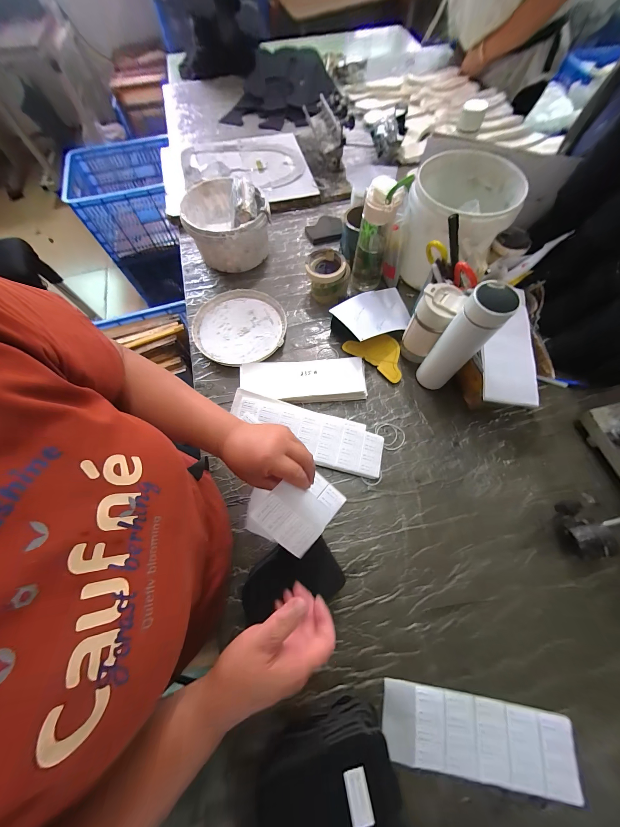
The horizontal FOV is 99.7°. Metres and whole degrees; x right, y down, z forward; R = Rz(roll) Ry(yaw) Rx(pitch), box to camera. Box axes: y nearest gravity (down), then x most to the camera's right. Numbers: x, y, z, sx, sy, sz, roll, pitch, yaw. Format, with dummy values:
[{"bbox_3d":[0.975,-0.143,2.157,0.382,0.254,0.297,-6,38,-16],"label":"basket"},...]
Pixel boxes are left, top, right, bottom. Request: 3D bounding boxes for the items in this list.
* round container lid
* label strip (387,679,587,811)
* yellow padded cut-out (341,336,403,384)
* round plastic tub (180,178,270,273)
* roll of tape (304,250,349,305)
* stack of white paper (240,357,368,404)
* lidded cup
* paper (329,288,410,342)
[{"bbox_3d":[-0.167,-0.206,0.624,0.209,0.018,0.206,0,68,0],"label":"round container lid"},{"bbox_3d":[0.227,0.444,0.358,0.248,0.017,0.080,8,68,3],"label":"label strip"},{"bbox_3d":[0.157,-0.140,0.596,0.143,0.020,0.086,37,72,14],"label":"yellow padded cut-out"},{"bbox_3d":[-0.214,-0.495,0.688,0.199,0.137,0.203,0,68,0],"label":"round plastic tub"},{"bbox_3d":[0.041,-0.329,0.636,0.104,0.081,0.091,16,69,6],"label":"roll of tape"},{"bbox_3d":[-0.015,-0.071,0.562,0.258,0.027,0.092,-4,68,-2],"label":"stack of white paper"},{"bbox_3d":[0.242,-0.176,0.533,0.069,0.155,0.077,-32,72,-12],"label":"lidded cup"},{"bbox_3d":[0.156,-0.227,0.603,0.194,0.069,0.121,-29,71,-11],"label":"paper"}]

